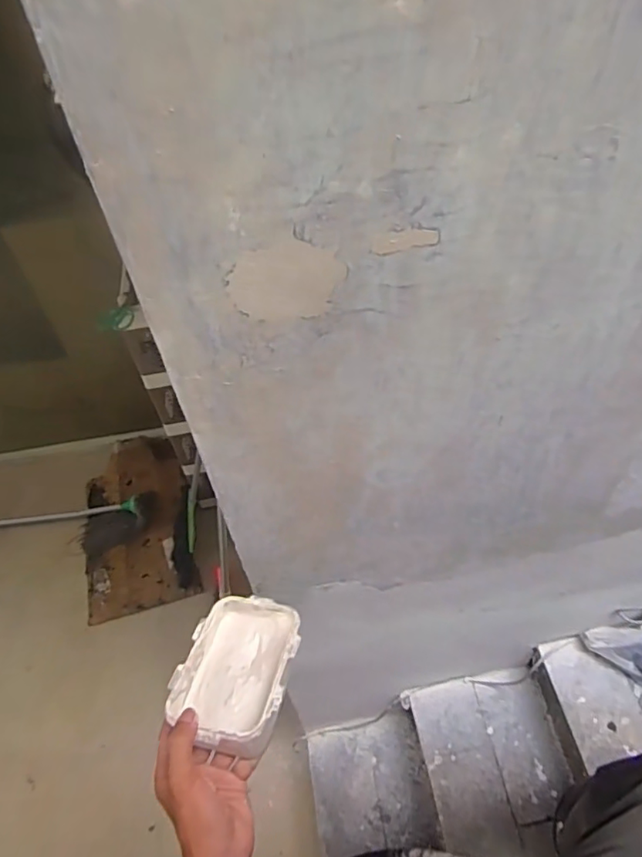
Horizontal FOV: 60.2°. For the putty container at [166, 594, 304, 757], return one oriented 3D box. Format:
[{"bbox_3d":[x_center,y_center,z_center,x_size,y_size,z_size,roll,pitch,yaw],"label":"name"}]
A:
[{"bbox_3d":[-0.079,0.242,0.543,0.104,0.052,0.143,3,35,15],"label":"putty container"}]

